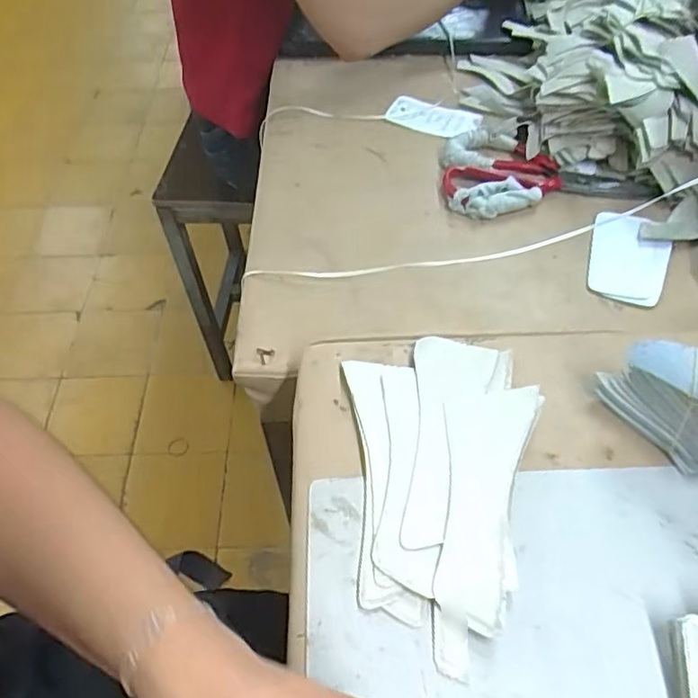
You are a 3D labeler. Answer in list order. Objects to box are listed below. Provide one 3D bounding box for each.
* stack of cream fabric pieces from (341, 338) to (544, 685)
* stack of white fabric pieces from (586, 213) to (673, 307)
[{"bbox_3d":[0.064,0.084,0.391,0.119,0.029,0.204,-4,53,-1],"label":"stack of cream fabric pieces"},{"bbox_3d":[0.250,-0.082,0.548,0.067,0.017,0.095,17,55,14],"label":"stack of white fabric pieces"}]

